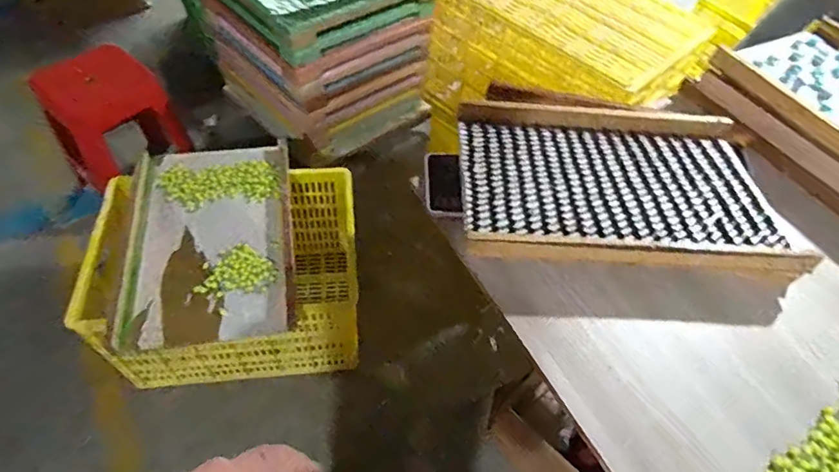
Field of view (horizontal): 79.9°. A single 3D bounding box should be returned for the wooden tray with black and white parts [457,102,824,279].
[{"bbox_3d":[0.389,-0.120,0.980,0.633,0.058,0.449,3,53,-2],"label":"wooden tray with black and white parts"}]

